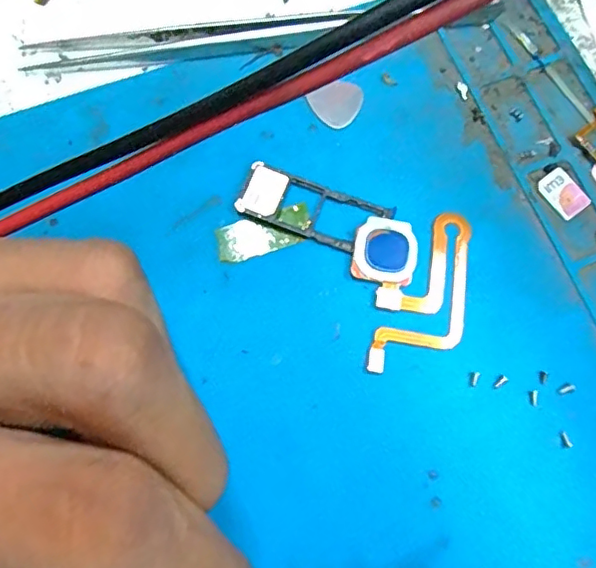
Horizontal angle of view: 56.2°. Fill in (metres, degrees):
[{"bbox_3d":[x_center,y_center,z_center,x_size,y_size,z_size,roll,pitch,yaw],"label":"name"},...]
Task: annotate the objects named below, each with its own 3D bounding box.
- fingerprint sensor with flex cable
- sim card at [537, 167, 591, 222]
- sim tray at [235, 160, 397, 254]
[{"bbox_3d":[0.029,0.001,0.136,0.030,0.004,0.036,-7,74,-1],"label":"fingerprint sensor with flex cable"},{"bbox_3d":[0.068,-0.023,0.144,0.009,0.004,0.012,-38,80,-6],"label":"sim card"},{"bbox_3d":[0.004,-0.019,0.141,0.037,0.004,0.015,19,75,6],"label":"sim tray"}]

